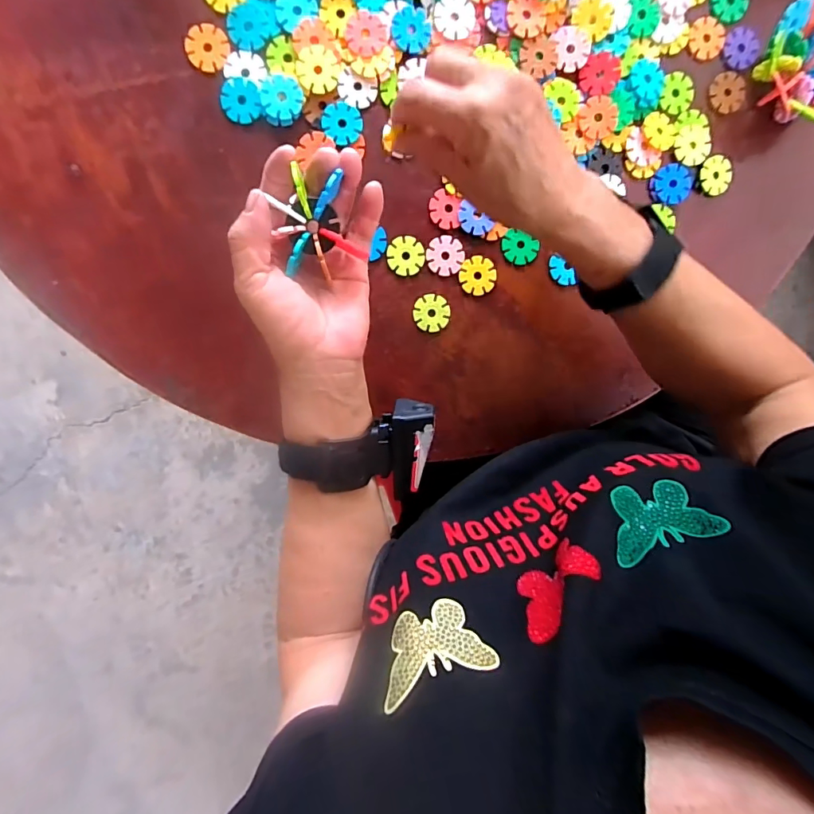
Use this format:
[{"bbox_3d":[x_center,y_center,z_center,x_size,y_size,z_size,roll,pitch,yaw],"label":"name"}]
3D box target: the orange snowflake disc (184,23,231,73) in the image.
[{"bbox_3d":[-0.152,-0.274,0.341,0.032,0.004,0.031,-1,99,-5],"label":"orange snowflake disc"}]

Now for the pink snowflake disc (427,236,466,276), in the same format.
[{"bbox_3d":[0.033,-0.127,0.376,0.030,0.004,0.031,-1,99,-5],"label":"pink snowflake disc"}]

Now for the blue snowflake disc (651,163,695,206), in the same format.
[{"bbox_3d":[0.231,-0.193,0.387,0.038,0.004,0.032,-23,100,-1],"label":"blue snowflake disc"}]

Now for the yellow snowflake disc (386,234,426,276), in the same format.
[{"bbox_3d":[-0.001,-0.126,0.373,0.030,0.004,0.031,-1,99,-5],"label":"yellow snowflake disc"}]

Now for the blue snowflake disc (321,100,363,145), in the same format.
[{"bbox_3d":[-0.051,-0.225,0.353,0.032,0.004,0.033,-1,99,-5],"label":"blue snowflake disc"}]

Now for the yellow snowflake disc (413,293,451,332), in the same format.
[{"bbox_3d":[0.021,-0.080,0.382,0.030,0.004,0.031,-1,99,-5],"label":"yellow snowflake disc"}]

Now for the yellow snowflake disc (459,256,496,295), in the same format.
[{"bbox_3d":[0.061,-0.112,0.382,0.031,0.004,0.031,-28,100,0],"label":"yellow snowflake disc"}]

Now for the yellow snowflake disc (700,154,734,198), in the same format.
[{"bbox_3d":[0.271,-0.203,0.391,0.028,0.005,0.030,-1,99,-5],"label":"yellow snowflake disc"}]

